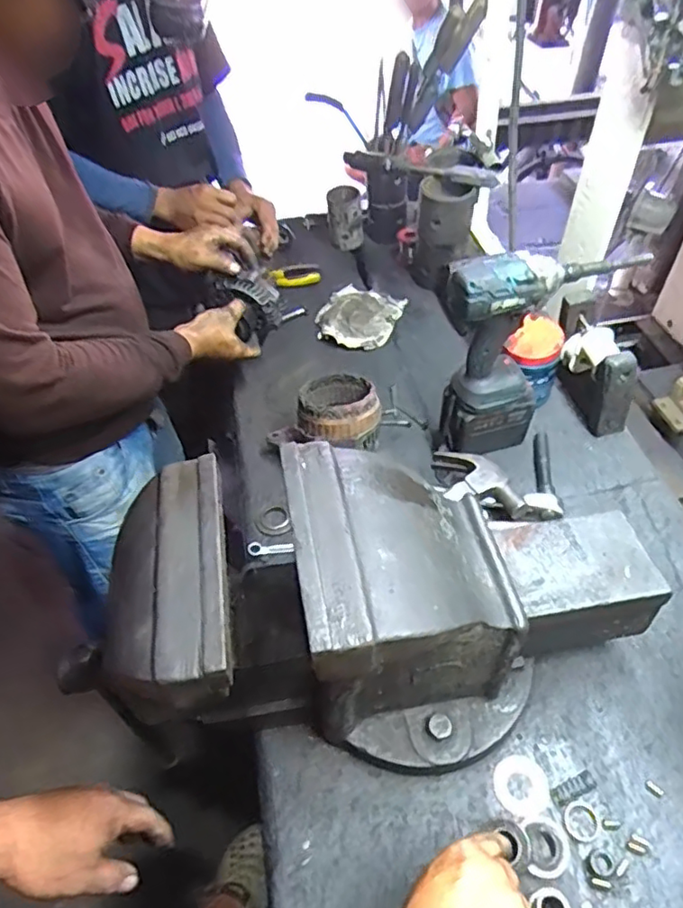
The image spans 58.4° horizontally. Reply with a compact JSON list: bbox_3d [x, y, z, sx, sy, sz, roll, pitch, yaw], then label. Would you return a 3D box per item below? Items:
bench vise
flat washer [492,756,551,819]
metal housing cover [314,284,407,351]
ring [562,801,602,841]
[{"bbox_3d":[0.050,0.143,0.565,0.505,0.241,0.205,-3,49,-1],"label":"bench vise"},{"bbox_3d":[0.178,0.326,0.600,0.052,0.007,0.052,-1,48,1],"label":"flat washer"},{"bbox_3d":[0.030,-0.250,1.102,0.144,0.030,0.155,20,53,18],"label":"metal housing cover"},{"bbox_3d":[0.228,0.348,0.579,0.034,0.004,0.032,-1,48,1],"label":"ring"}]

